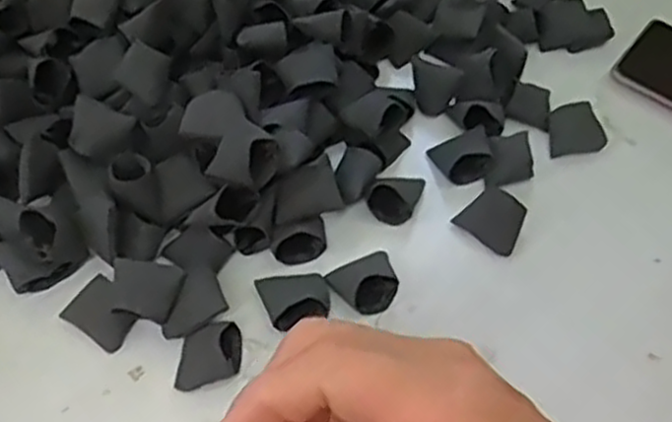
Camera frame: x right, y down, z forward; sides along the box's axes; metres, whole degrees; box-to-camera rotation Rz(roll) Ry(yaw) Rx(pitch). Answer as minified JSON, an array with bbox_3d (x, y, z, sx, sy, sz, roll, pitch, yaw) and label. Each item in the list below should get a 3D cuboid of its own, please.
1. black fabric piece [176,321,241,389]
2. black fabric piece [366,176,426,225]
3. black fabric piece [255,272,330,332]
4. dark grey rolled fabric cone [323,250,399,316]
[{"bbox_3d":[-0.075,0.083,0.437,0.035,0.024,0.037,-4,54,-2],"label":"black fabric piece"},{"bbox_3d":[0.042,-0.014,0.501,0.029,0.022,0.042,20,57,15],"label":"black fabric piece"},{"bbox_3d":[-0.026,0.052,0.458,0.041,0.024,0.041,0,54,1],"label":"black fabric piece"},{"bbox_3d":[0.020,0.042,0.465,0.042,0.016,0.040,-25,57,-16],"label":"dark grey rolled fabric cone"}]

